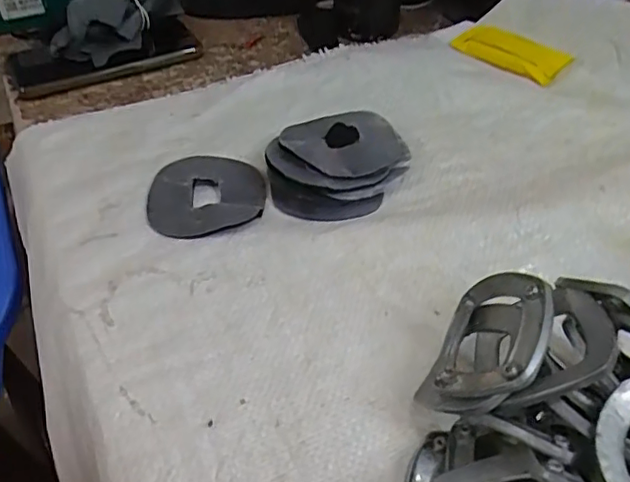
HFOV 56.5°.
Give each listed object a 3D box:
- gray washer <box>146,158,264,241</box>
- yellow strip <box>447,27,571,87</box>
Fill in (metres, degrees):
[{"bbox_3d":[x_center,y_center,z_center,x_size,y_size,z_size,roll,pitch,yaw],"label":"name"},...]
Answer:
[{"bbox_3d":[-0.072,-0.030,0.390,0.074,0.007,0.079,-1,44,1],"label":"gray washer"},{"bbox_3d":[0.173,-0.171,0.525,0.058,0.010,0.103,-29,50,-25],"label":"yellow strip"}]

